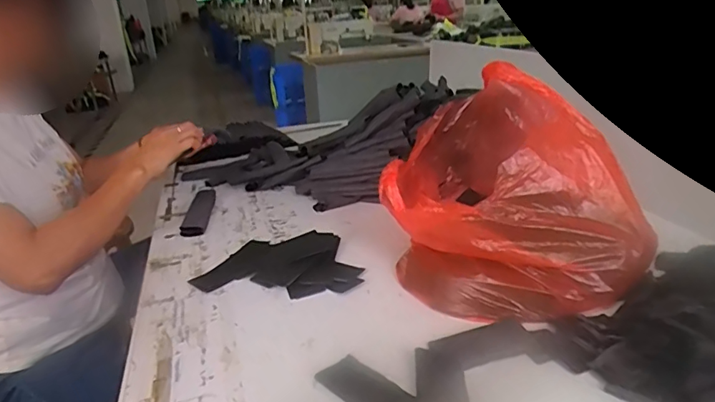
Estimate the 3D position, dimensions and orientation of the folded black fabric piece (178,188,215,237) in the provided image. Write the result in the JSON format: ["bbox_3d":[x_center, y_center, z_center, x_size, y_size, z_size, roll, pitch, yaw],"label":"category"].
[{"bbox_3d":[-0.320,0.018,1.000,0.049,0.013,0.220,-6,22,-7],"label":"folded black fabric piece"}]

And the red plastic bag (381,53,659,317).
[{"bbox_3d":[0.187,-0.046,0.740,0.310,0.250,0.408,-4,22,-2],"label":"red plastic bag"}]

